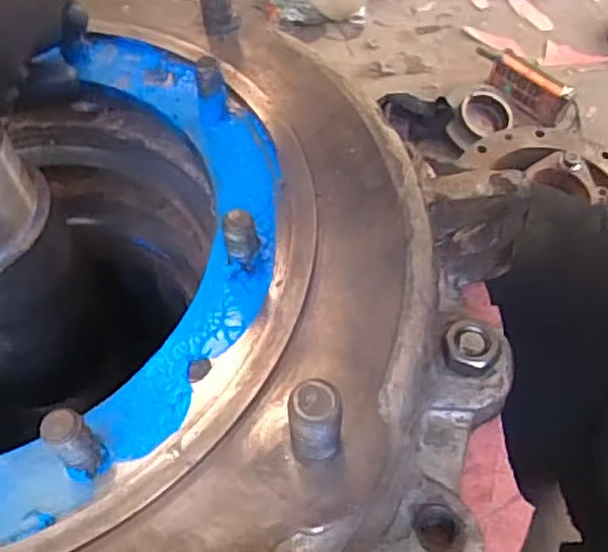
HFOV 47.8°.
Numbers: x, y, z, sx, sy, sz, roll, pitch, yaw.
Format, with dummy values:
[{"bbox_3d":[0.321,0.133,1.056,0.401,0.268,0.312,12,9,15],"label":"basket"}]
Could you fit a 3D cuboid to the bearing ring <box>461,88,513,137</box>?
[{"bbox_3d":[0.325,-0.291,1.226,0.096,0.021,0.094,3,77,-14],"label":"bearing ring"}]

